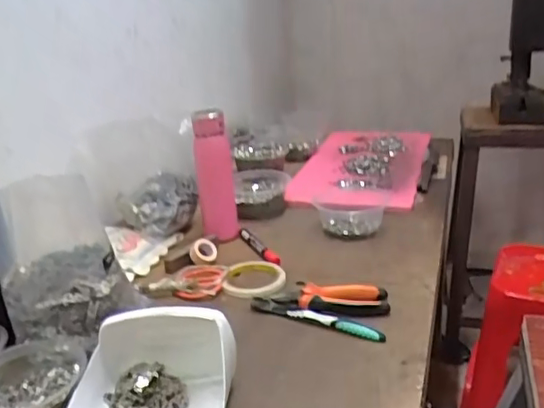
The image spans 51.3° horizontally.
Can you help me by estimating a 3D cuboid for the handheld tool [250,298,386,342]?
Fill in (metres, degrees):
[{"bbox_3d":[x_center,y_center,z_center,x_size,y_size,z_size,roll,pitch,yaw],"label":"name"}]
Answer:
[{"bbox_3d":[0.053,0.144,0.718,0.181,0.011,0.027,7,23,22],"label":"handheld tool"}]

